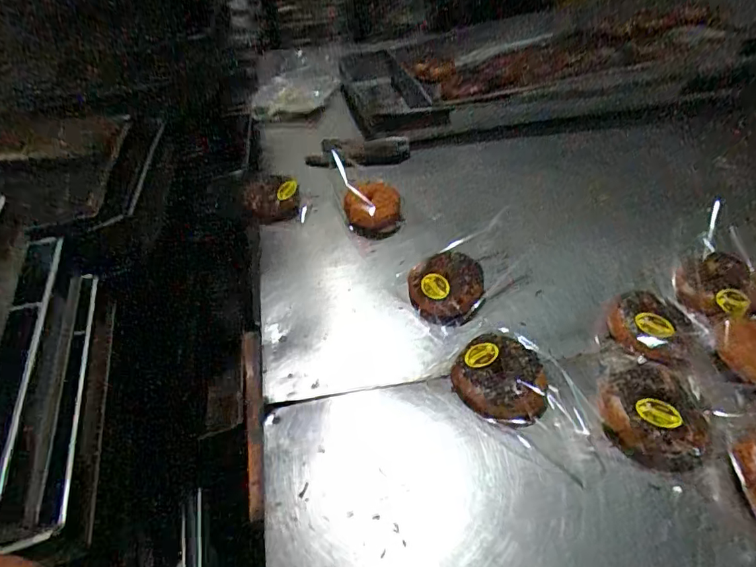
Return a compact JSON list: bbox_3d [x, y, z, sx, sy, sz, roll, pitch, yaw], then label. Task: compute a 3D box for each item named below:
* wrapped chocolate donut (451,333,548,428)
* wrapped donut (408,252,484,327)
[{"bbox_3d":[0.131,0.102,0.556,0.096,0.031,0.098,-2,43,2],"label":"wrapped chocolate donut"},{"bbox_3d":[0.089,0.002,0.664,0.097,0.040,0.100,1,43,6],"label":"wrapped donut"}]

